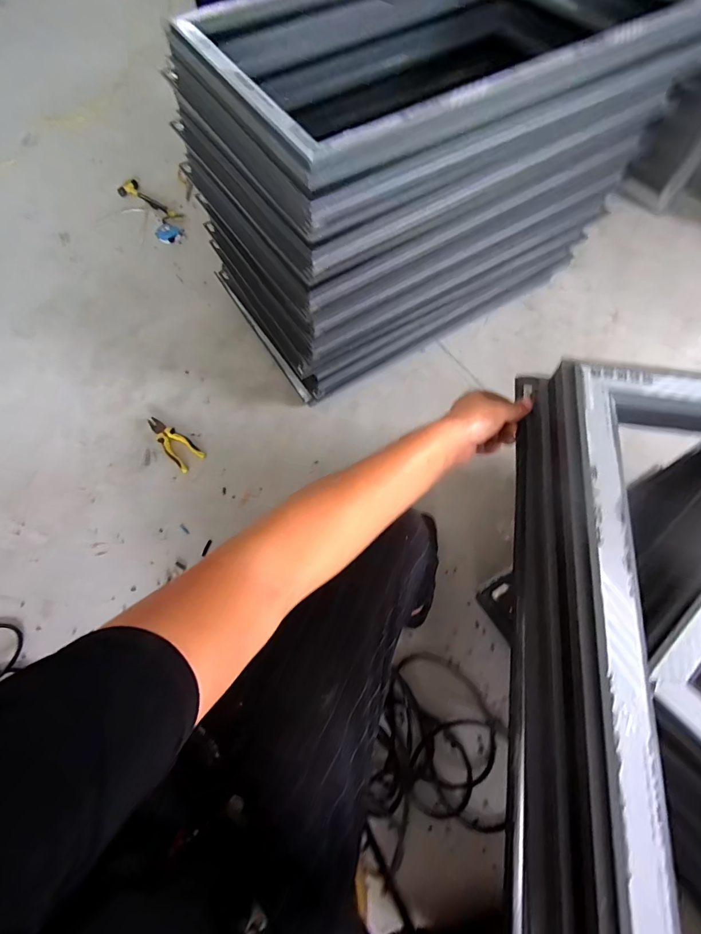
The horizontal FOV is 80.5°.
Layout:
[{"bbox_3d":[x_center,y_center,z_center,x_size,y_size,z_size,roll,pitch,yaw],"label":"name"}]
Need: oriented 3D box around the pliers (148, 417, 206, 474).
[{"bbox_3d":[-0.476,-0.070,1.115,0.068,0.018,0.190,-42,72,-15],"label":"pliers"}]

